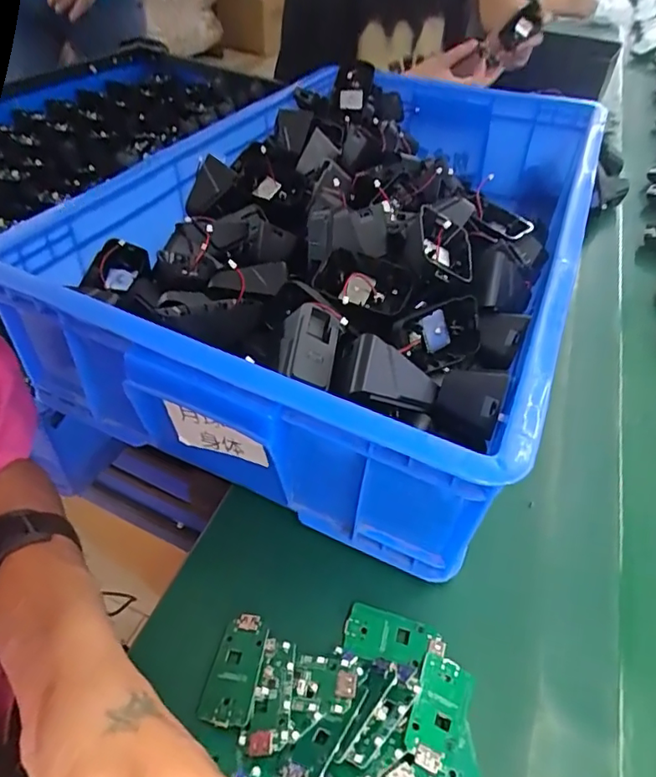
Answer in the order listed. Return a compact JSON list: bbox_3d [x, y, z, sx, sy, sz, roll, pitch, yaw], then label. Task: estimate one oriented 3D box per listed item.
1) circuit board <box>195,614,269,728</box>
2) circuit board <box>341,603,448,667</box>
[{"bbox_3d":[-0.058,0.174,0.336,0.033,0.005,0.063,-1,46,15],"label":"circuit board"},{"bbox_3d":[0.042,0.164,0.350,0.062,0.008,0.032,15,47,9],"label":"circuit board"}]

